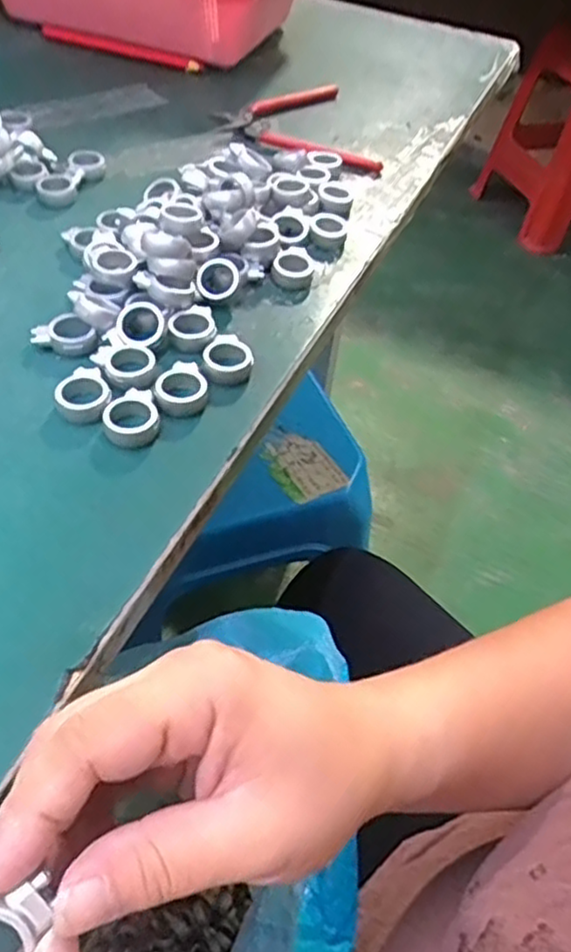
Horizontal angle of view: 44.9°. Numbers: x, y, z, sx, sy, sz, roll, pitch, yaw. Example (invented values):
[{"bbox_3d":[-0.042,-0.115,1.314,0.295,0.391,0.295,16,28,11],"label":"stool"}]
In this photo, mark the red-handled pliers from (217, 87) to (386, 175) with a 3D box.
[{"bbox_3d":[0.005,-0.285,0.558,0.111,0.012,0.144,-6,50,-11],"label":"red-handled pliers"}]

